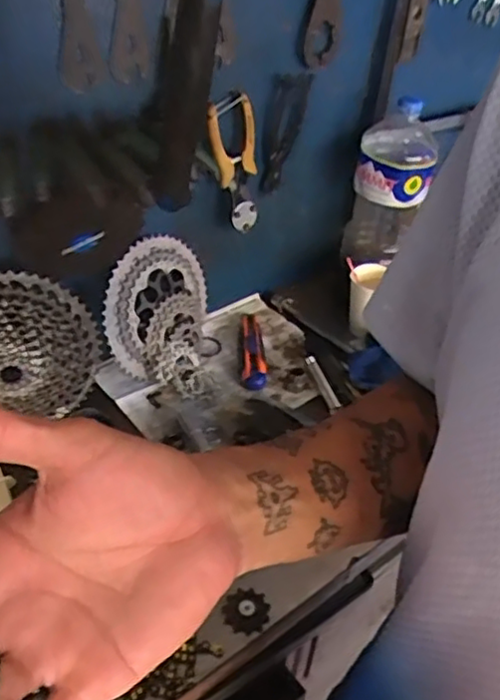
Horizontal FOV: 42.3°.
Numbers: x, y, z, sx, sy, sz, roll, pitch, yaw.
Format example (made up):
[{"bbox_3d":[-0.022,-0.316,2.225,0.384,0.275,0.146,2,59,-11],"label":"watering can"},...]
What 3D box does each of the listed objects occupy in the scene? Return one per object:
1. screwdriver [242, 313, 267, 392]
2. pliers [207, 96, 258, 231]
[{"bbox_3d":[0.005,-0.006,0.896,0.031,0.027,0.158,2,39,-2],"label":"screwdriver"},{"bbox_3d":[-0.021,-0.224,0.795,0.066,0.167,0.015,-25,39,-33],"label":"pliers"}]

